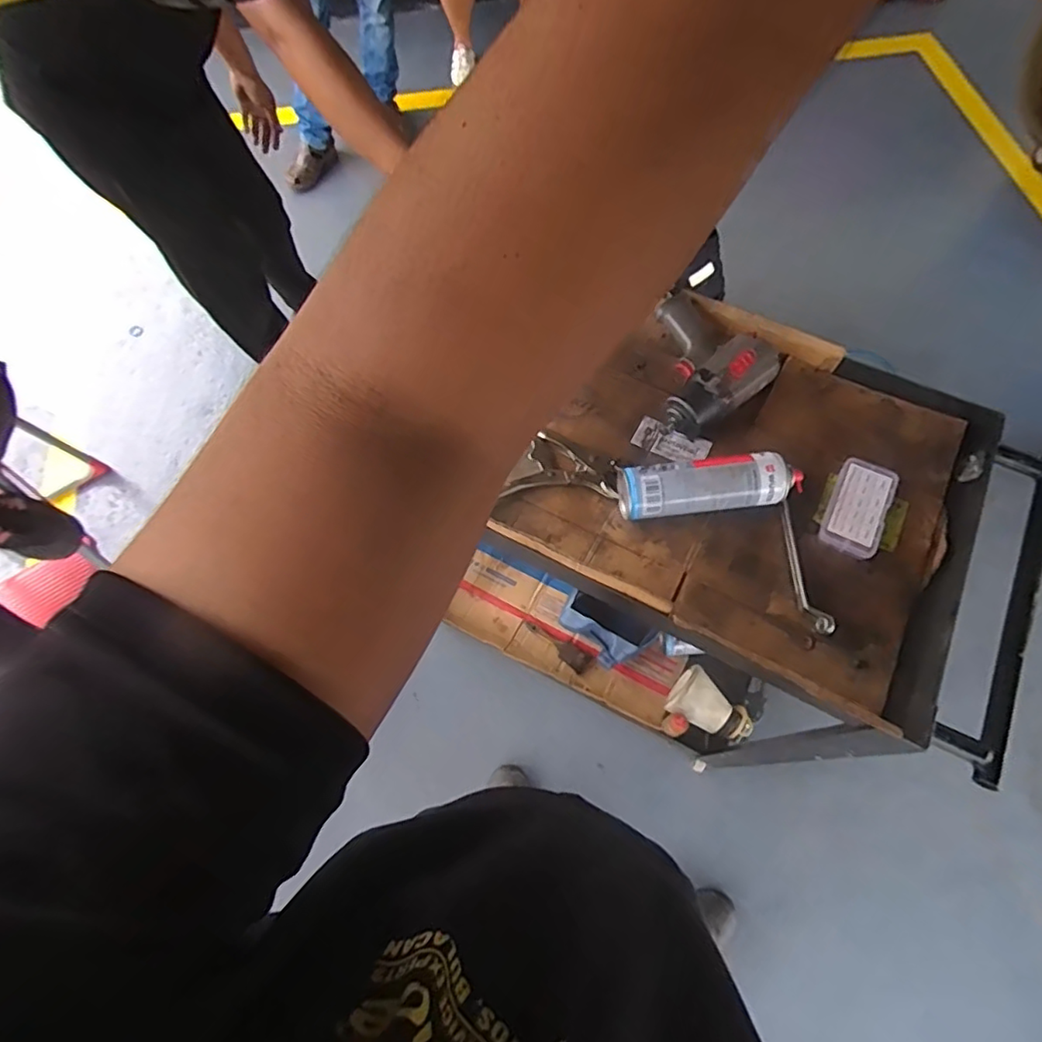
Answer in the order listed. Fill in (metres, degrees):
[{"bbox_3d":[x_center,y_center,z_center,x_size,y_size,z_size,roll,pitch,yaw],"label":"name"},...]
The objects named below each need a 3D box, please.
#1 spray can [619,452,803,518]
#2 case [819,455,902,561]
[{"bbox_3d":[0.235,-0.042,0.728,0.218,0.064,0.065,-6,67,-1],"label":"spray can"},{"bbox_3d":[0.425,-0.018,0.736,0.066,0.027,0.126,28,70,12],"label":"case"}]

